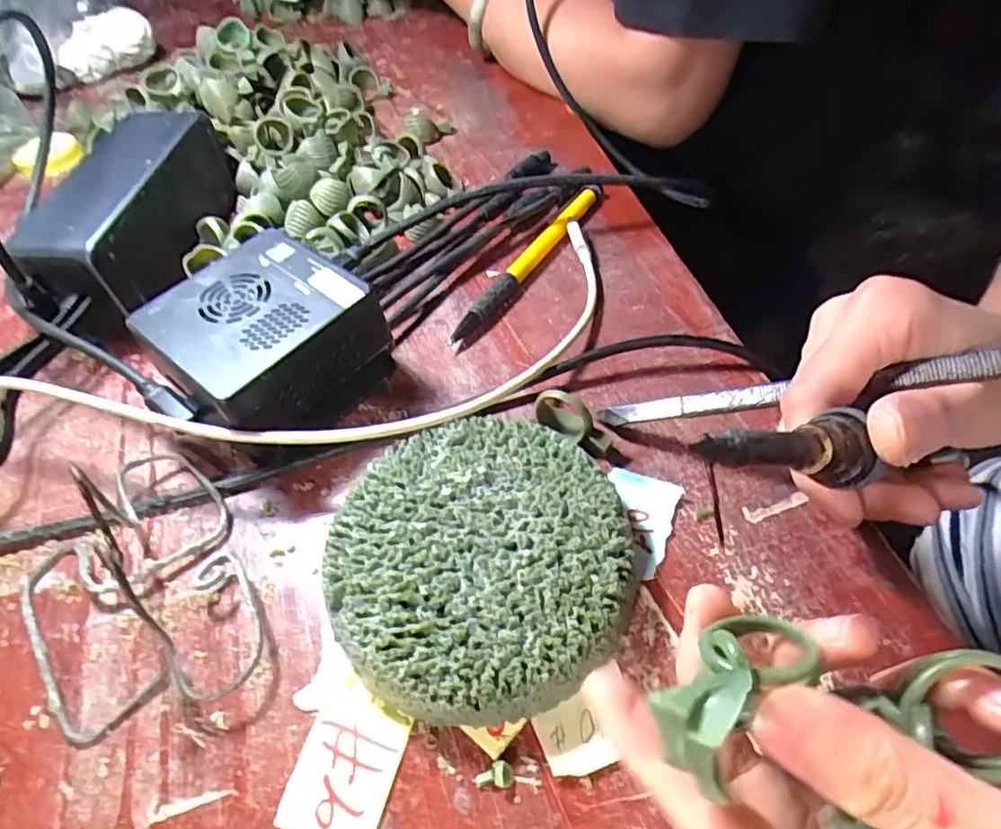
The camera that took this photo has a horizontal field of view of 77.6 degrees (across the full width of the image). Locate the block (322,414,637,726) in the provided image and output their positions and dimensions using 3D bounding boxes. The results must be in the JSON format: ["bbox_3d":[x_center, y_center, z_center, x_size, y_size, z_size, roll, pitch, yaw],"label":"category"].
[{"bbox_3d":[-0.007,0.049,0.215,0.097,0.026,0.103,-3,52,4],"label":"block"}]

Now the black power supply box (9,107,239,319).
[{"bbox_3d":[-0.193,-0.106,0.330,0.058,0.048,0.129,1,52,7],"label":"black power supply box"}]

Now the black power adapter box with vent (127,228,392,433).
[{"bbox_3d":[-0.099,-0.028,0.269,0.075,0.050,0.078,33,62,27],"label":"black power adapter box with vent"}]

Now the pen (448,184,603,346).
[{"bbox_3d":[0.015,-0.080,0.322,0.010,0.011,0.130,25,59,23],"label":"pen"}]

